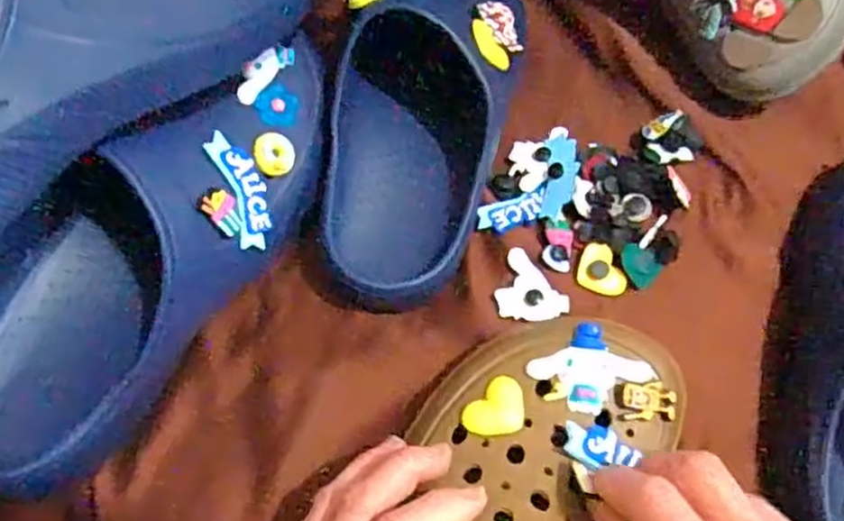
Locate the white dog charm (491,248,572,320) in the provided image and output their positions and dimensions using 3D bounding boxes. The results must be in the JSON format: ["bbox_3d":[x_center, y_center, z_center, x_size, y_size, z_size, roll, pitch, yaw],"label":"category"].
[{"bbox_3d":[0.060,0.019,0.424,0.036,0.006,0.047,-39,72,-18],"label":"white dog charm"}]

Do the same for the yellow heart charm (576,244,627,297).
[{"bbox_3d":[0.109,0.005,0.433,0.028,0.004,0.029,15,80,6],"label":"yellow heart charm"}]

